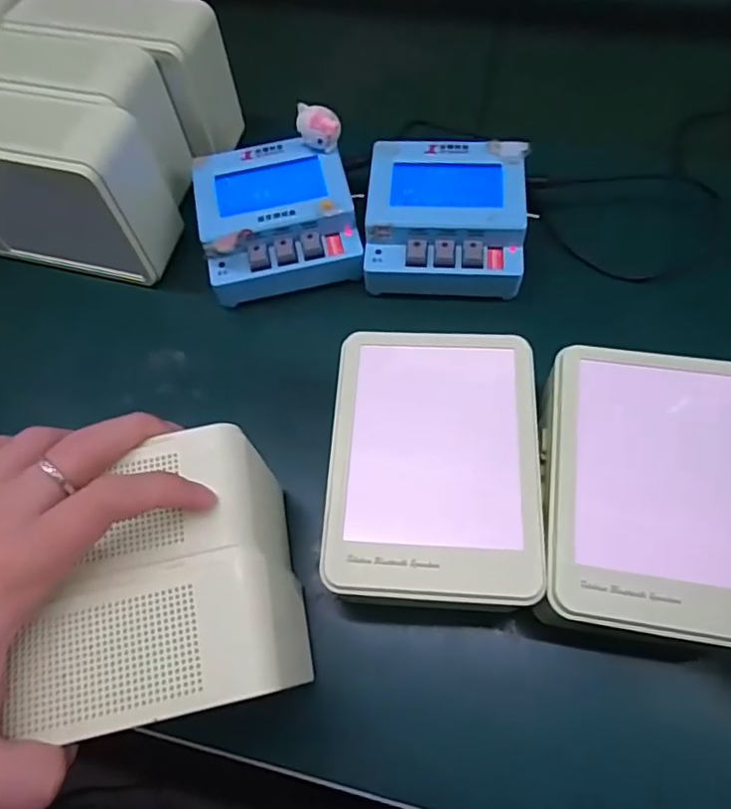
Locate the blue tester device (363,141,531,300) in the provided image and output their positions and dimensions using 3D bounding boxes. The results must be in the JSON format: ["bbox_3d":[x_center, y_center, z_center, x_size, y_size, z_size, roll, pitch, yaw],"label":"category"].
[{"bbox_3d":[0.052,-0.122,0.382,0.101,0.048,0.099,2,63,5],"label":"blue tester device"}]

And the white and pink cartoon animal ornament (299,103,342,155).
[{"bbox_3d":[-0.030,-0.182,0.382,0.027,0.031,0.023,-9,63,-1],"label":"white and pink cartoon animal ornament"}]

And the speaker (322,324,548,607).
[{"bbox_3d":[0.035,0.034,0.304,0.103,0.046,0.139,2,63,5],"label":"speaker"}]

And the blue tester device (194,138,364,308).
[{"bbox_3d":[-0.059,-0.124,0.394,0.102,0.053,0.099,-9,63,-1],"label":"blue tester device"}]

